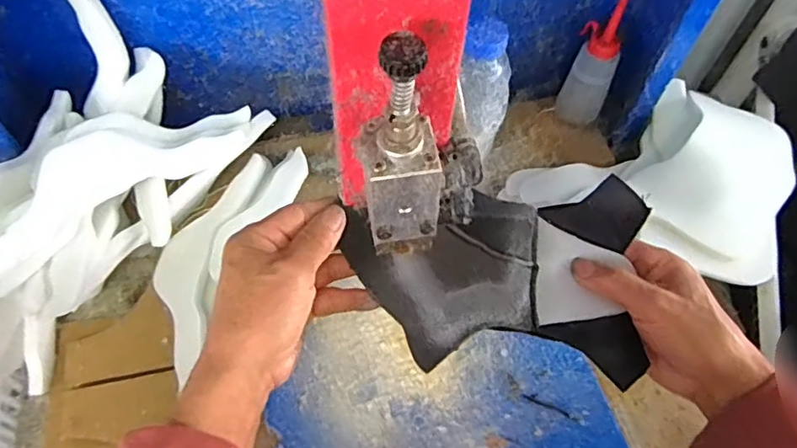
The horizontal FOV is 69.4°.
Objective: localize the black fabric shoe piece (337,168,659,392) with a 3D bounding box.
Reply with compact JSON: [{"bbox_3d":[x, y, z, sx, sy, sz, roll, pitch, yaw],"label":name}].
[{"bbox_3d":[0.067,0.028,0.395,0.198,0.044,0.139,5,60,-1],"label":"black fabric shoe piece"}]

